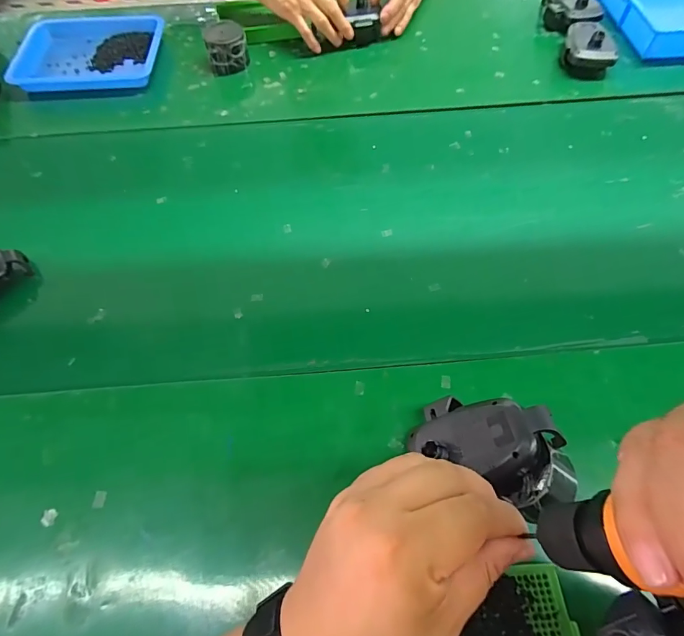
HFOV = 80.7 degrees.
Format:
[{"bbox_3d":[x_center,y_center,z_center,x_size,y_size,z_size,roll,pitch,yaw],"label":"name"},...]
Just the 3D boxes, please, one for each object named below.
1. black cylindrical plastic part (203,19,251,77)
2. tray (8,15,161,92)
[{"bbox_3d":[-0.179,-0.423,0.630,0.063,0.053,0.050,-12,62,-3],"label":"black cylindrical plastic part"},{"bbox_3d":[-0.410,-0.432,0.658,0.227,0.029,0.163,-3,61,2],"label":"tray"}]

